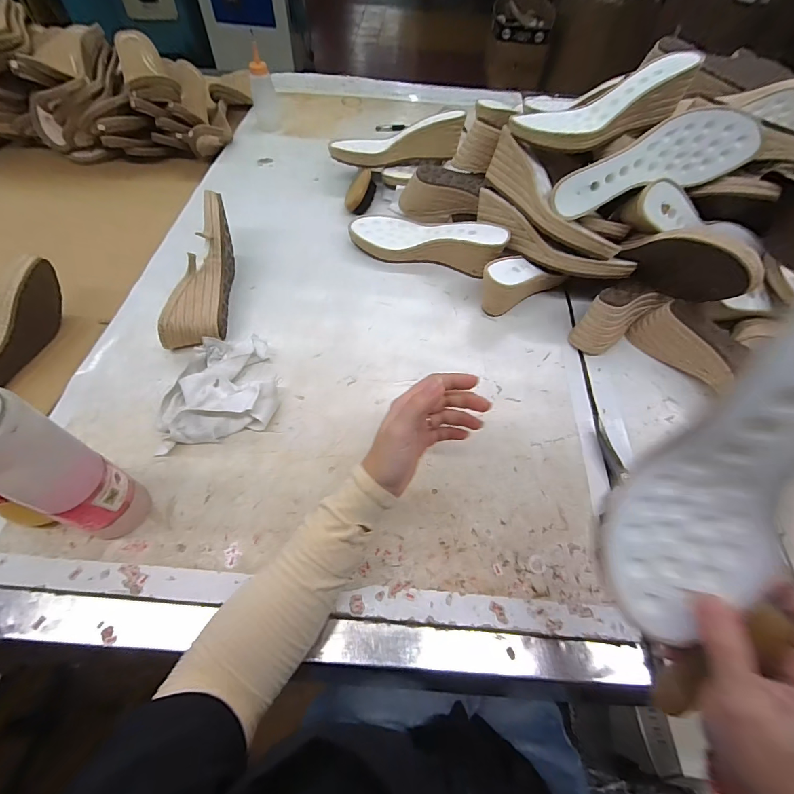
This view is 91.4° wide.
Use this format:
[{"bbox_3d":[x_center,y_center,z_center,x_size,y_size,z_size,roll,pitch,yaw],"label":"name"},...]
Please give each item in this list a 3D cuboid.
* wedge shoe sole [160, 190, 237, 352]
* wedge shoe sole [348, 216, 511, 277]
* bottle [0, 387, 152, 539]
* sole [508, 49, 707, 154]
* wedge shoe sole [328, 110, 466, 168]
[{"bbox_3d":[-0.255,-0.169,0.541,0.063,0.085,0.234,5,71,-1],"label":"wedge shoe sole"},{"bbox_3d":[0.045,-0.245,0.599,0.238,0.073,0.080,18,57,8],"label":"wedge shoe sole"},{"bbox_3d":[-0.281,0.048,0.299,0.068,0.235,0.058,25,59,12],"label":"bottle"},{"bbox_3d":[0.279,-0.388,0.532,0.235,0.062,0.066,-17,58,7],"label":"sole"},{"bbox_3d":[-0.001,-0.457,0.681,0.227,0.070,0.061,-6,58,-6],"label":"wedge shoe sole"}]

